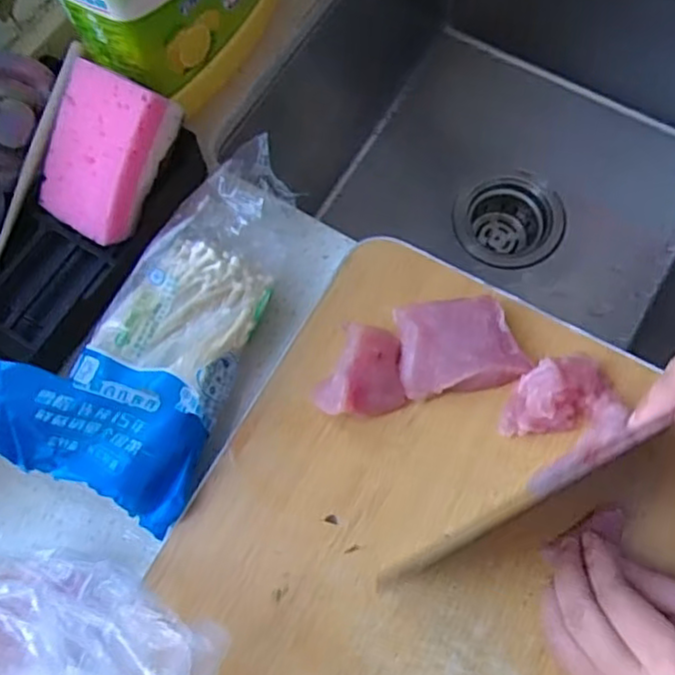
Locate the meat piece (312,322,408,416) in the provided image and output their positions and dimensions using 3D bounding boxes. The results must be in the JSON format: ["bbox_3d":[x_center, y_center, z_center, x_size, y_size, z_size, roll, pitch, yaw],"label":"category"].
[{"bbox_3d":[0.011,0.017,0.393,0.051,0.027,0.055,-1,71,2],"label":"meat piece"}]

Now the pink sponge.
[{"bbox_3d":[-0.138,-0.110,0.410,0.072,0.030,0.094,30,112,18],"label":"pink sponge"}]

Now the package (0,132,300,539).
[{"bbox_3d":[-0.102,-0.015,0.394,0.108,0.050,0.222,17,73,8],"label":"package"}]

